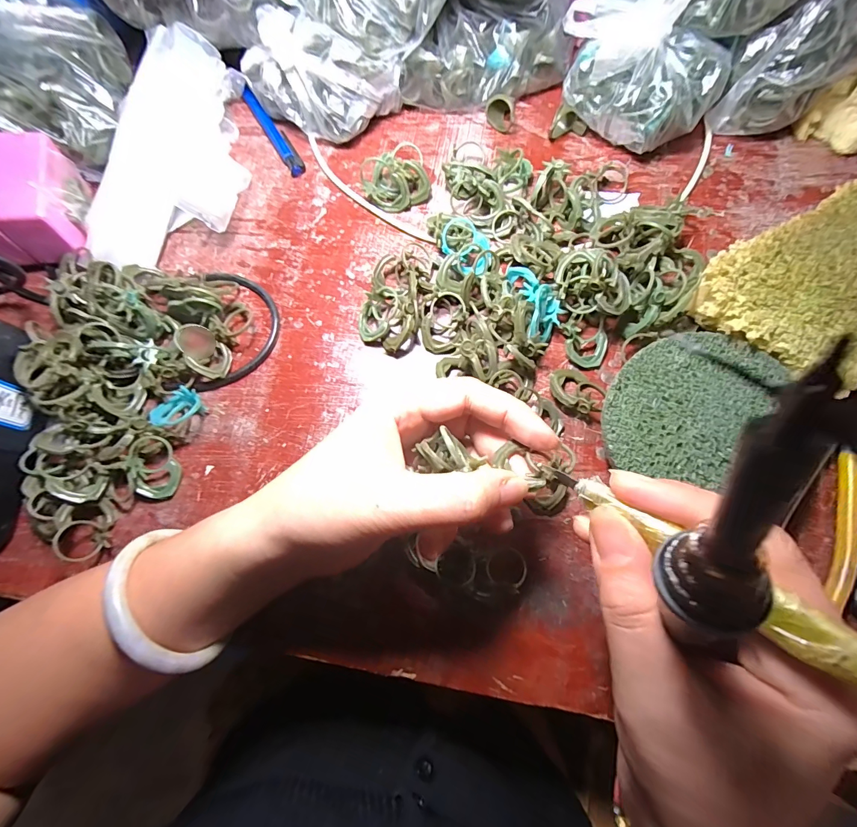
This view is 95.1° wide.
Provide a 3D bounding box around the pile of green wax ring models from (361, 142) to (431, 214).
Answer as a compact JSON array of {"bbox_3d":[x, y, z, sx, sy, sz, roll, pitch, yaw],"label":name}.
[{"bbox_3d":[-0.024,-0.171,0.284,0.045,0.029,0.034,-20,75,-4],"label":"pile of green wax ring models"}]

